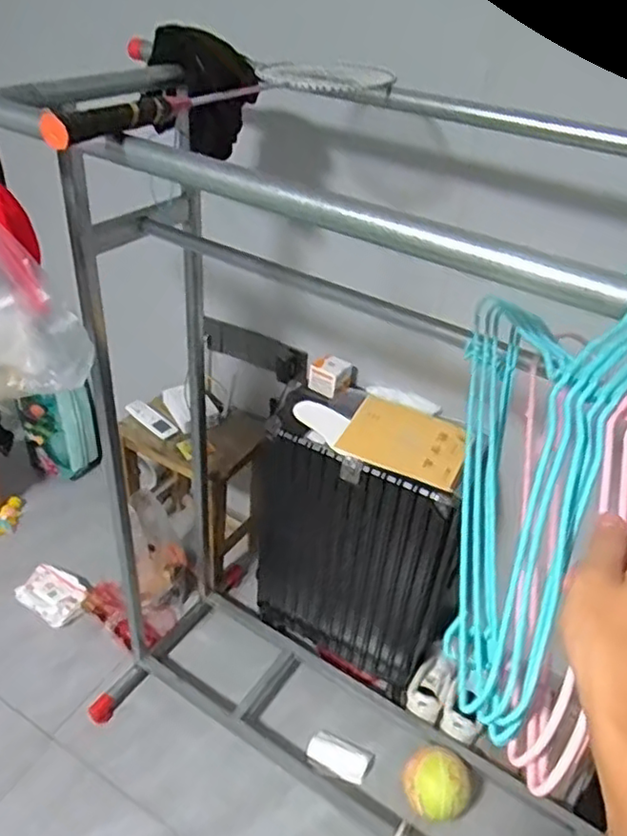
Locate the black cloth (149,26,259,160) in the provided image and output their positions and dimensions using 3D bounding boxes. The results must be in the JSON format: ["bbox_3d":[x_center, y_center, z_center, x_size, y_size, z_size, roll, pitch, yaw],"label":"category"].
[{"bbox_3d":[-0.179,-0.537,1.086,0.159,0.177,0.130,-9,39,-17],"label":"black cloth"}]

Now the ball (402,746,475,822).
[{"bbox_3d":[0.271,0.804,1.438,0.149,0.114,0.137,3,37,-2],"label":"ball"}]

